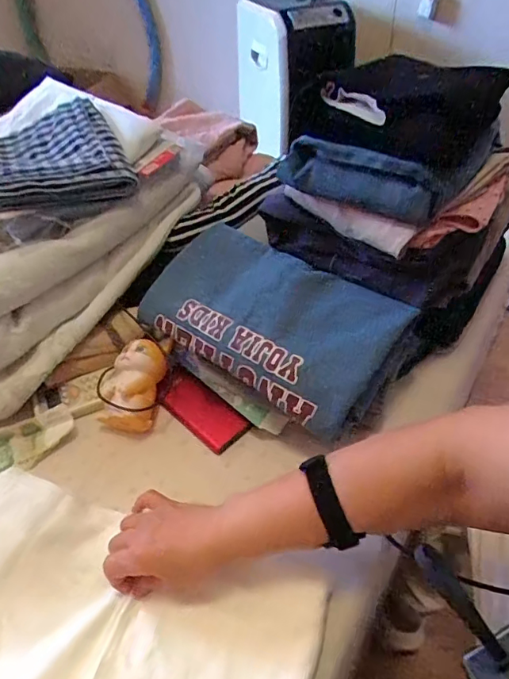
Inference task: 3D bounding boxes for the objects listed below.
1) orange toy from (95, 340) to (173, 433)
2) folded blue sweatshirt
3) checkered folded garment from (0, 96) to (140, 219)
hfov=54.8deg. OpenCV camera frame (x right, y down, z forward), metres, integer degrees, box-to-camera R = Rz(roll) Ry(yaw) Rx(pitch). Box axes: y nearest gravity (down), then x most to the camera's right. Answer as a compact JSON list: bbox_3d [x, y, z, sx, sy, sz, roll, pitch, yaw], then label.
[{"bbox_3d":[-0.152,0.054,0.604,0.077,0.065,0.109,7,46,7],"label":"orange toy"},{"bbox_3d":[0.011,-0.031,0.609,0.307,0.091,0.197,28,51,25],"label":"folded blue sweatshirt"},{"bbox_3d":[-0.311,-0.243,0.675,0.238,0.057,0.232,-23,49,-21],"label":"checkered folded garment"}]

